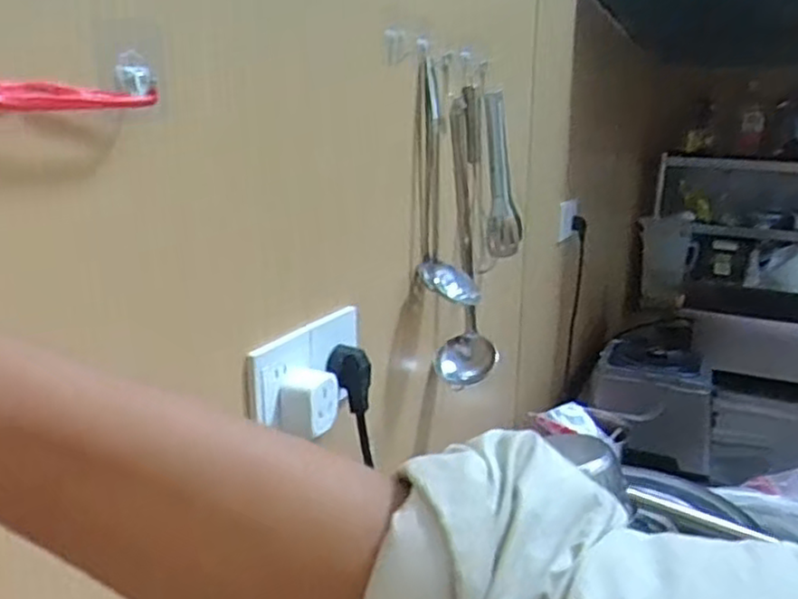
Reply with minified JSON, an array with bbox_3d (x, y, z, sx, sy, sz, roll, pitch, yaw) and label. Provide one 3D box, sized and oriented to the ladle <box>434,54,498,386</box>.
[{"bbox_3d":[0.095,-0.087,0.937,0.083,0.377,0.116,4,15,9],"label":"ladle"}]

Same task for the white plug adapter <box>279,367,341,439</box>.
[{"bbox_3d":[-0.076,0.086,0.605,0.033,0.047,0.049,8,16,24],"label":"white plug adapter"}]

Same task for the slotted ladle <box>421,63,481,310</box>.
[{"bbox_3d":[0.060,-0.135,0.837,0.080,0.260,0.099,2,14,4],"label":"slotted ladle"}]

